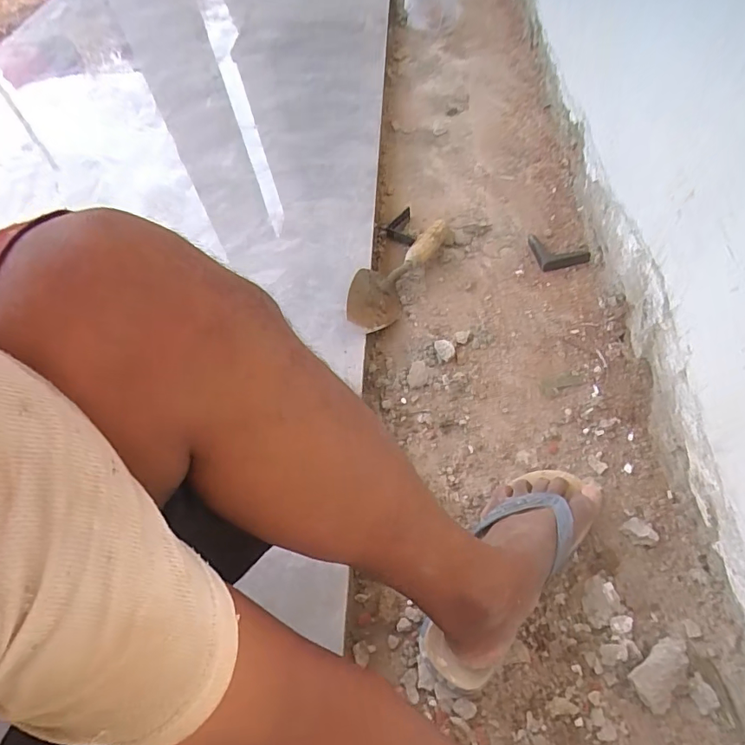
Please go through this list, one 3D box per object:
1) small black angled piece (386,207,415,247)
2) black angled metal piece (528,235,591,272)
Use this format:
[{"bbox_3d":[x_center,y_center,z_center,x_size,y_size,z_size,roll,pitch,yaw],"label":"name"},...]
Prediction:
[{"bbox_3d":[0.047,-0.256,0.856,0.046,0.015,0.103,-7,55,2],"label":"small black angled piece"},{"bbox_3d":[0.299,-0.200,0.786,0.074,0.011,0.086,-11,55,-2],"label":"black angled metal piece"}]

